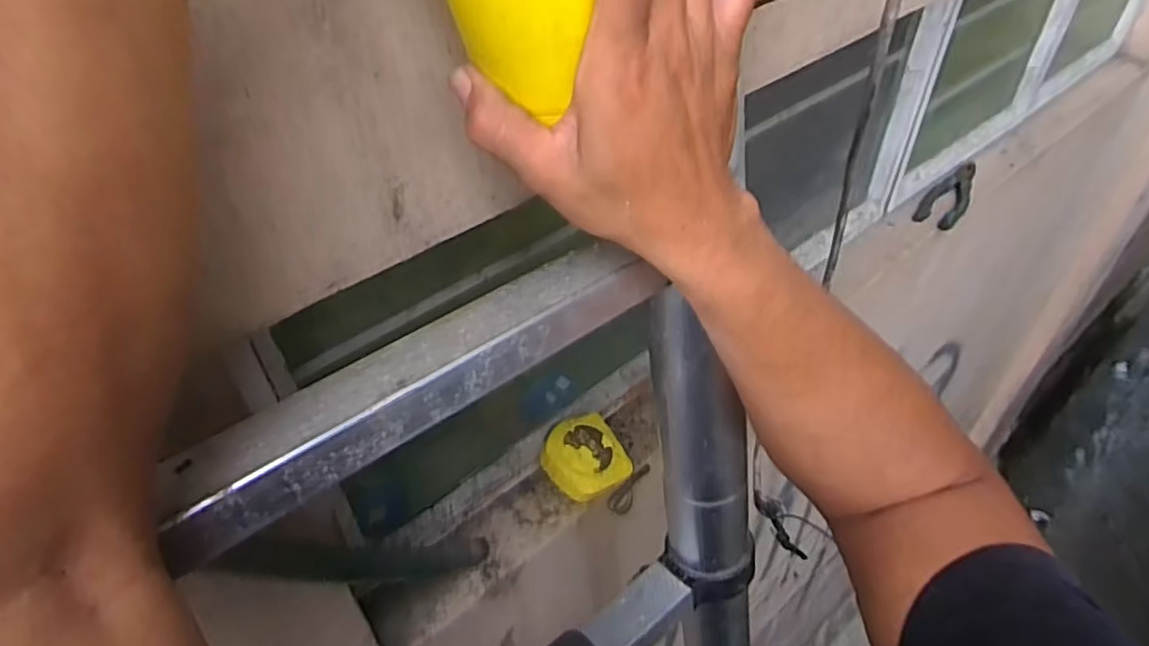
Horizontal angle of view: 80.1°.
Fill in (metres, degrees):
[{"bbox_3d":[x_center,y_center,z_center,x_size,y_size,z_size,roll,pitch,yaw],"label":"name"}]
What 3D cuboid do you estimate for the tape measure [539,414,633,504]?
[{"bbox_3d":[0.009,0.140,0.695,0.074,0.038,0.081,-28,72,-28],"label":"tape measure"}]

